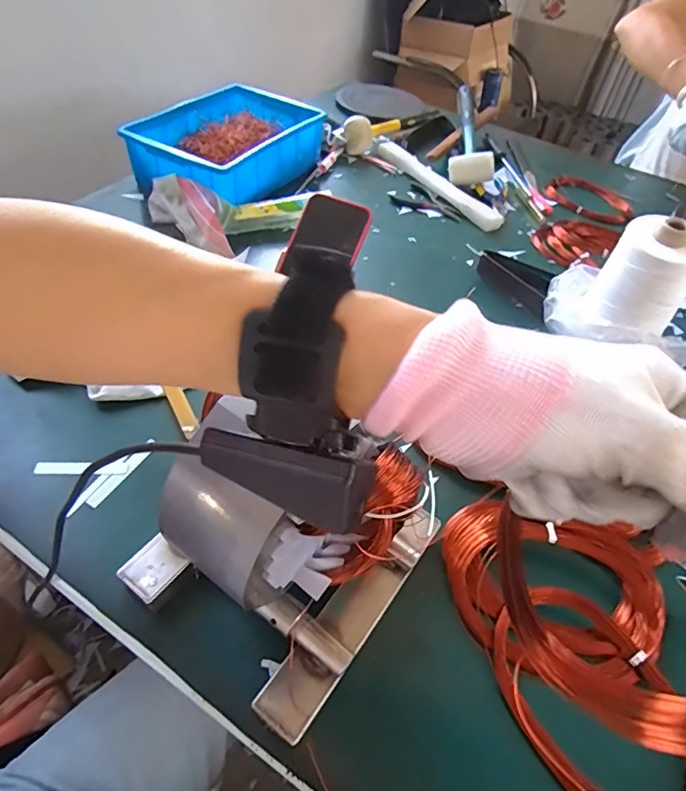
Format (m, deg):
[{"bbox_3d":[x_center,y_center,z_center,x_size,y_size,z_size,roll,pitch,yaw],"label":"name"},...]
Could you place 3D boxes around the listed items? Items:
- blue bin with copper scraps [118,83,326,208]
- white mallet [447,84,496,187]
[{"bbox_3d":[-0.179,-0.411,0.821,0.212,0.071,0.300,25,51,15],"label":"blue bin with copper scraps"},{"bbox_3d":[0.232,-0.484,0.930,0.074,0.079,0.241,6,48,-1],"label":"white mallet"}]

